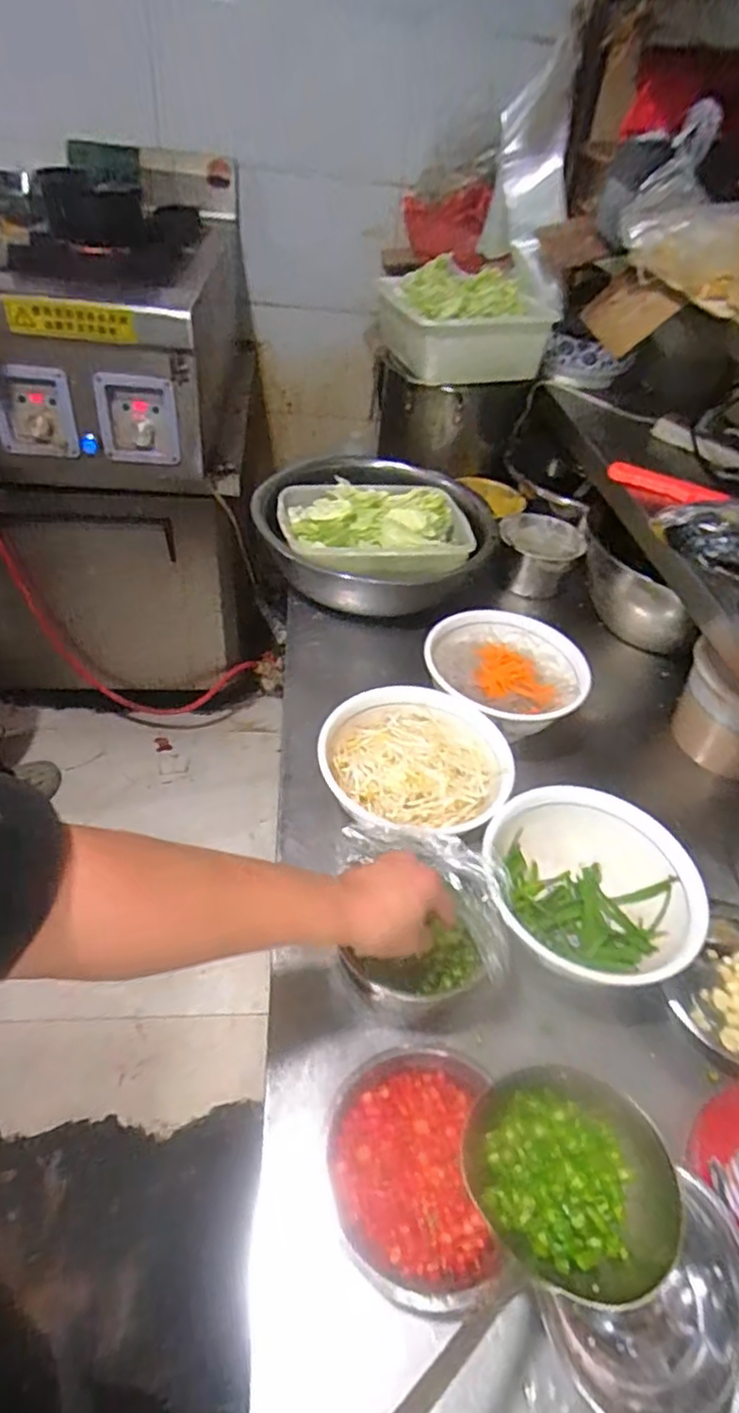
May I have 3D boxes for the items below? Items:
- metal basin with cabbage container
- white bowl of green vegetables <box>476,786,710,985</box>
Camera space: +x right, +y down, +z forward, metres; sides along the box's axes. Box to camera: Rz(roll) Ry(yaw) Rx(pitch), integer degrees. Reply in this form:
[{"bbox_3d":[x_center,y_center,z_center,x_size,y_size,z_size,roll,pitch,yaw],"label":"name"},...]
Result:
[{"bbox_3d":[0.000,-0.301,1.140,0.382,0.114,0.348,4,44,-4],"label":"metal basin with cabbage container"},{"bbox_3d":[0.212,0.180,0.669,0.200,0.099,0.187,4,44,-4],"label":"white bowl of green vegetables"}]

